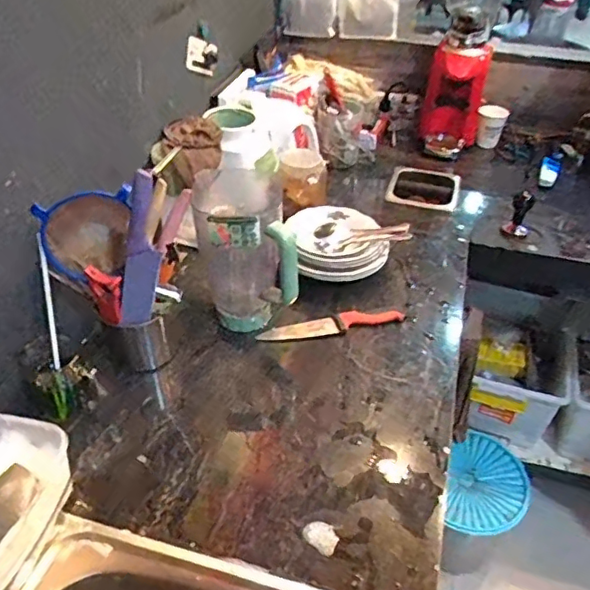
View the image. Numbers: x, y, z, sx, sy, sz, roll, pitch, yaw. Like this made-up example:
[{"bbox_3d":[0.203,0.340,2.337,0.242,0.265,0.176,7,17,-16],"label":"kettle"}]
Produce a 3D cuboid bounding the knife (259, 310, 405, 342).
[{"bbox_3d":[0.065,0.051,0.978,0.249,0.016,0.042,-8,40,-12],"label":"knife"}]

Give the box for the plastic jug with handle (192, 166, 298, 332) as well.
[{"bbox_3d":[-0.086,-0.061,0.929,0.140,0.251,0.176,-8,40,-12],"label":"plastic jug with handle"}]

